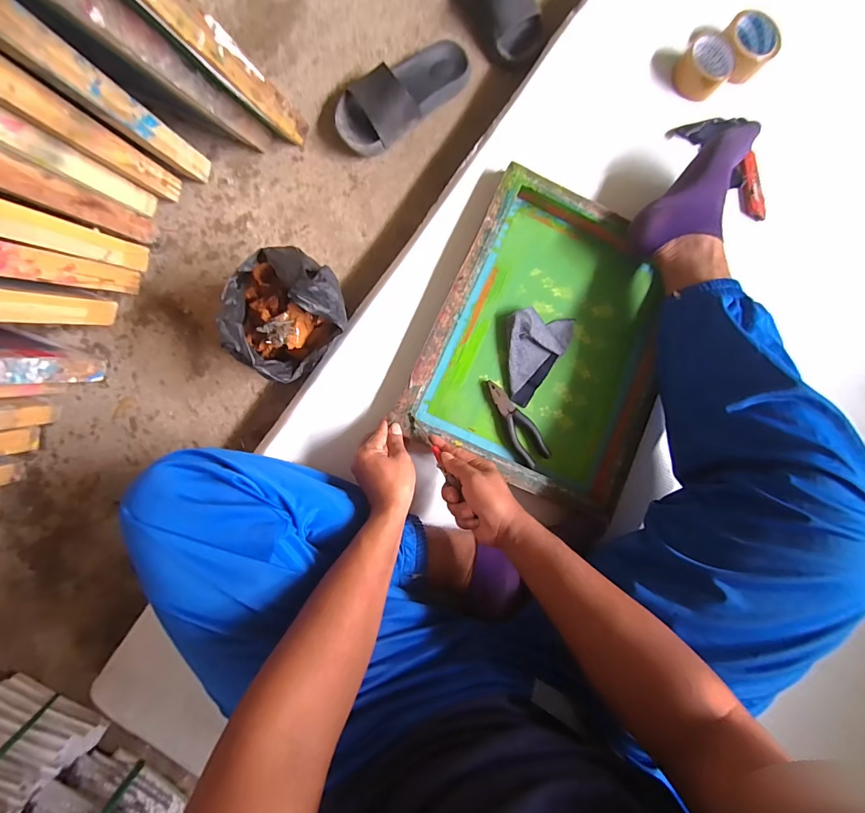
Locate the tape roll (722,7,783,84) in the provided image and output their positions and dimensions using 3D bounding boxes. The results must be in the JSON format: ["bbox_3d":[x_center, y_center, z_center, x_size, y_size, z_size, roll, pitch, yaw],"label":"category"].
[{"bbox_3d":[0.545,-0.627,0.689,0.096,0.056,0.095,0,85,-6],"label":"tape roll"}]

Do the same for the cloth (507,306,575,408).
[{"bbox_3d":[0.164,-0.077,0.625,0.104,0.019,0.150,13,84,-5],"label":"cloth"}]

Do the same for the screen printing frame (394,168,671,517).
[{"bbox_3d":[0.185,-0.099,0.614,0.349,0.052,0.435,25,83,-4],"label":"screen printing frame"}]

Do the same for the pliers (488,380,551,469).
[{"bbox_3d":[0.133,0.023,0.615,0.046,0.011,0.142,-26,89,-7],"label":"pliers"}]

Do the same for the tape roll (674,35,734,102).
[{"bbox_3d":[0.471,-0.581,0.678,0.082,0.050,0.082,0,85,-6],"label":"tape roll"}]

